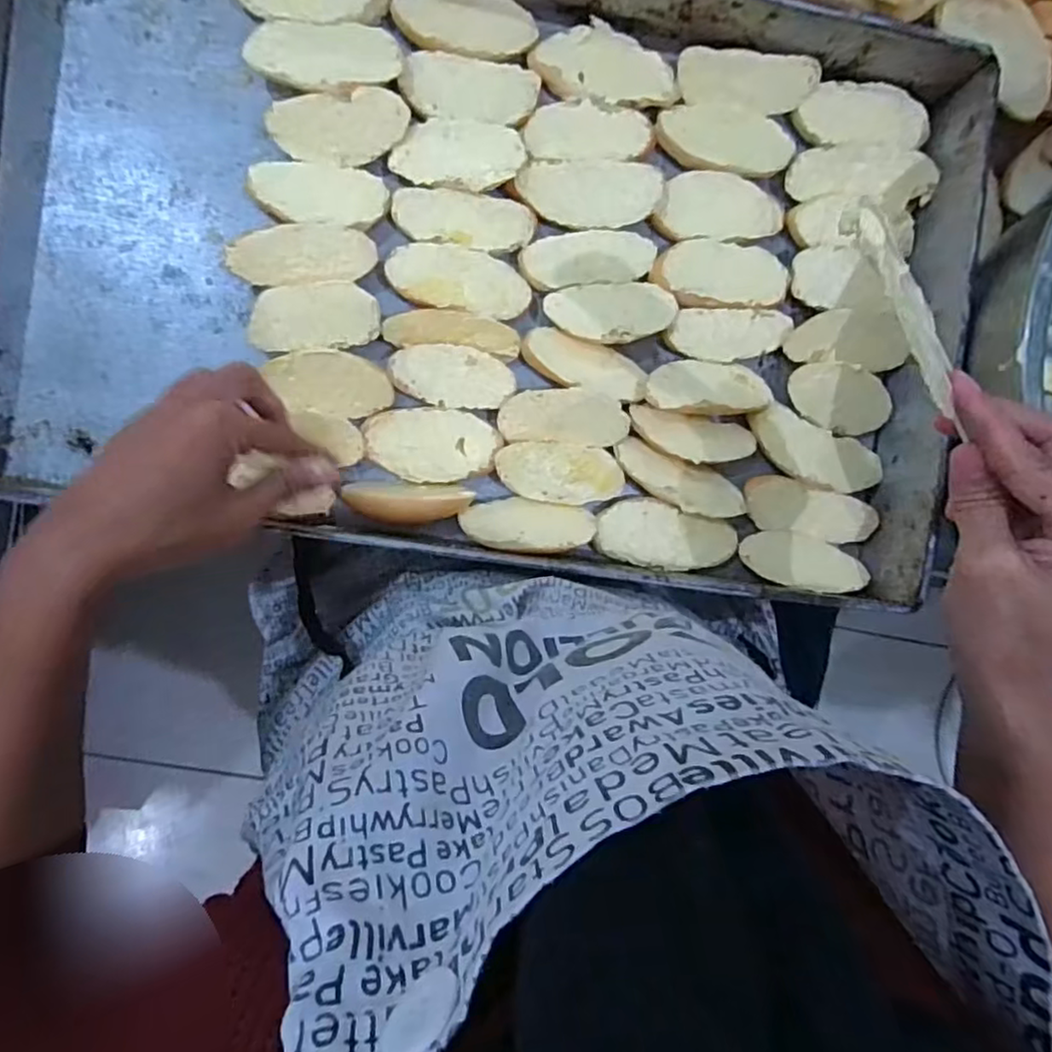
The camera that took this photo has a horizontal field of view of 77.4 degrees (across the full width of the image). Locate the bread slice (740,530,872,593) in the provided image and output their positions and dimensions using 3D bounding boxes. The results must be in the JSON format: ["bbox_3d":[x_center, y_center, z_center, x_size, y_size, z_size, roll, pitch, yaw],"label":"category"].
[{"bbox_3d":[0.196,0.025,0.461,0.094,0.008,0.037,13,75,-7],"label":"bread slice"}]

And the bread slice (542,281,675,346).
[{"bbox_3d":[0.057,-0.142,0.436,0.085,0.010,0.040,-3,94,-7],"label":"bread slice"}]

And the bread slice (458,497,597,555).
[{"bbox_3d":[0.002,0.002,0.431,0.089,0.008,0.042,8,56,-10],"label":"bread slice"}]

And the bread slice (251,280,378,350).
[{"bbox_3d":[-0.134,-0.132,0.421,0.078,0.023,0.040,-6,95,-6],"label":"bread slice"}]

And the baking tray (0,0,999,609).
[{"bbox_3d":[-0.024,-0.165,0.411,0.613,0.062,0.355,7,93,-7],"label":"baking tray"}]

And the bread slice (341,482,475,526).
[{"bbox_3d":[-0.075,-0.014,0.421,0.080,0.022,0.025,2,94,-7],"label":"bread slice"}]

